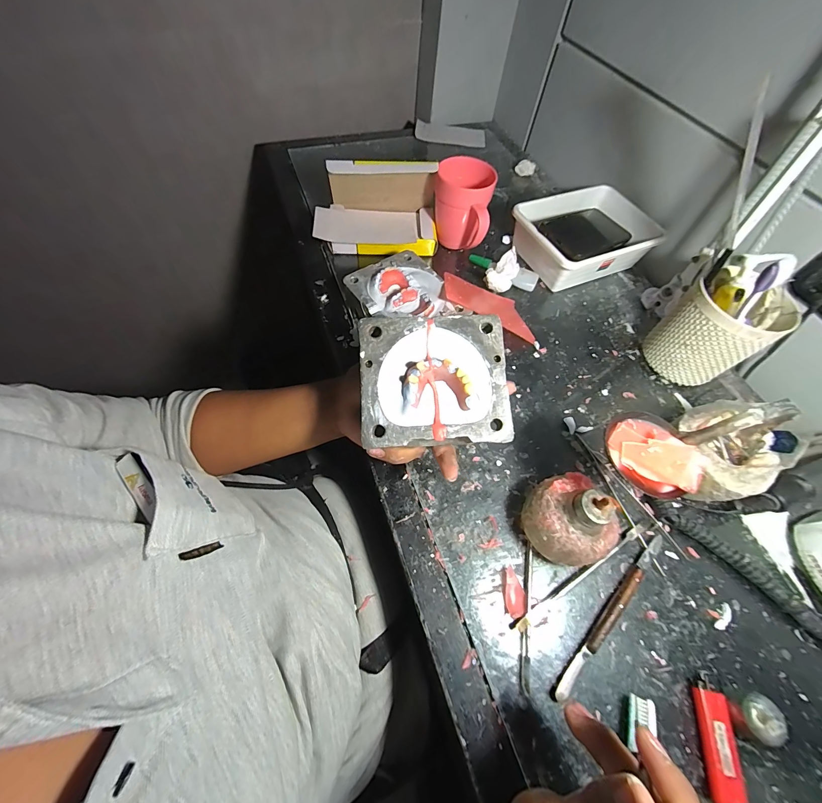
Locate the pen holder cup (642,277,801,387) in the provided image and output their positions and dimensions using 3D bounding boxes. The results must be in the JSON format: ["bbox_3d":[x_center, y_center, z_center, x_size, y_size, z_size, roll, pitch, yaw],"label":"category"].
[{"bbox_3d":[0.354,-0.078,0.408,0.091,0.113,0.084,1,61,-3],"label":"pen holder cup"}]

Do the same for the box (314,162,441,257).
[{"bbox_3d":[-0.048,-0.276,0.490,0.169,0.097,0.100,2,61,-2],"label":"box"}]

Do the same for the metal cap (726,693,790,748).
[{"bbox_3d":[0.267,0.244,0.269,0.028,0.028,0.029,3,61,-2],"label":"metal cap"}]

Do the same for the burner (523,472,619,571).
[{"bbox_3d":[0.138,0.105,0.307,0.063,0.075,0.071,-23,65,-15],"label":"burner"}]

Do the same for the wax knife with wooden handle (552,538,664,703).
[{"bbox_3d":[0.178,0.183,0.302,0.170,0.012,0.012,-39,70,-21],"label":"wax knife with wooden handle"}]

